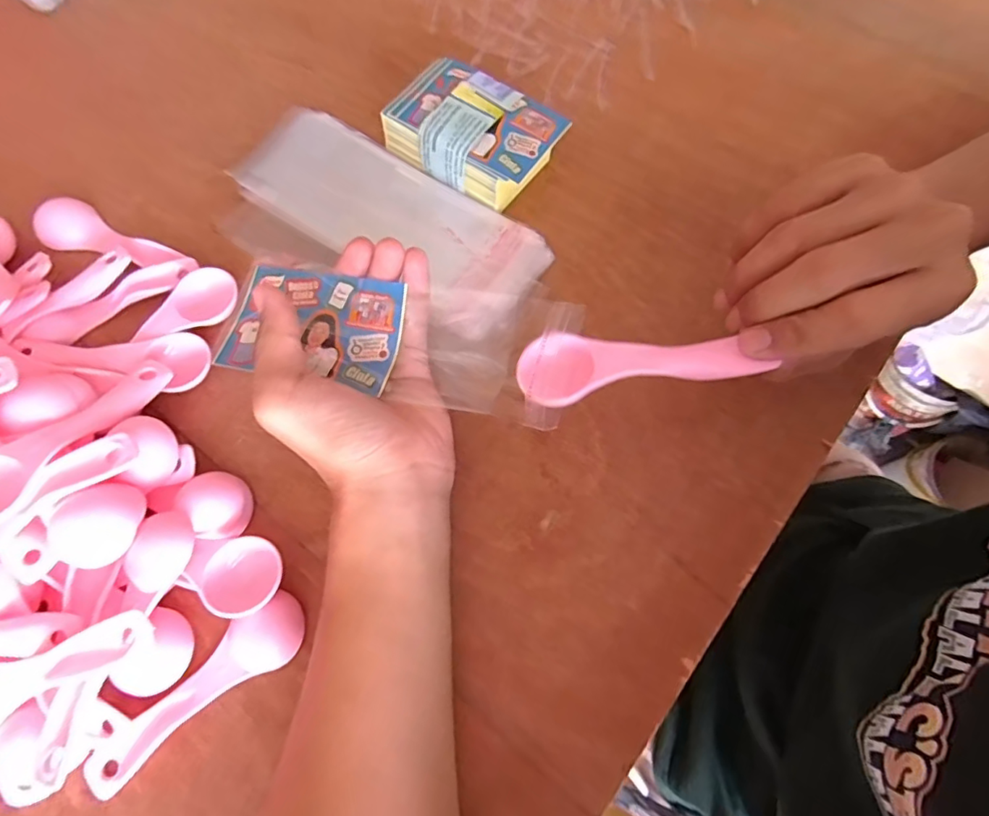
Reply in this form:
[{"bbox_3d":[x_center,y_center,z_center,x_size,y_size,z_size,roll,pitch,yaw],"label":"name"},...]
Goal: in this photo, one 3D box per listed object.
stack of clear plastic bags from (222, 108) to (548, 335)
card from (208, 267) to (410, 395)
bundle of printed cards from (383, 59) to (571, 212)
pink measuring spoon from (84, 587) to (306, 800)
[{"bbox_3d":[-0.068,-0.123,0.331,0.204,0.014,0.079,33,74,12],"label":"stack of clear plastic bags"},{"bbox_3d":[-0.091,-0.043,0.264,0.087,0.016,0.057,12,71,6],"label":"card"},{"bbox_3d":[-0.012,-0.171,0.335,0.103,0.039,0.063,32,74,12],"label":"bundle of printed cards"},{"bbox_3d":[-0.138,0.130,0.244,0.111,0.016,0.027,-37,73,-11],"label":"pink measuring spoon"}]

